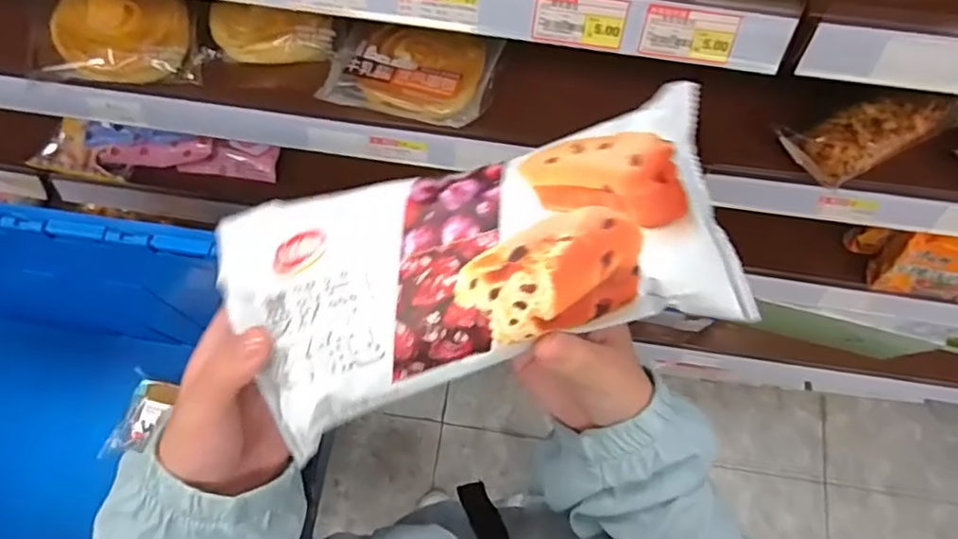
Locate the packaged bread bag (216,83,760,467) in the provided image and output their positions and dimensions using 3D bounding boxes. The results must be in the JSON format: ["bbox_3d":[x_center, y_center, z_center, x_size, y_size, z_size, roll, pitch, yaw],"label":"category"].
[{"bbox_3d":[0.000,-0.003,0.251,0.207,0.038,0.089,-14,72,-1],"label":"packaged bread bag"}]

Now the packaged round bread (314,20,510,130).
[{"bbox_3d":[-0.074,-0.222,0.671,0.176,0.036,0.109,14,71,4],"label":"packaged round bread"}]

